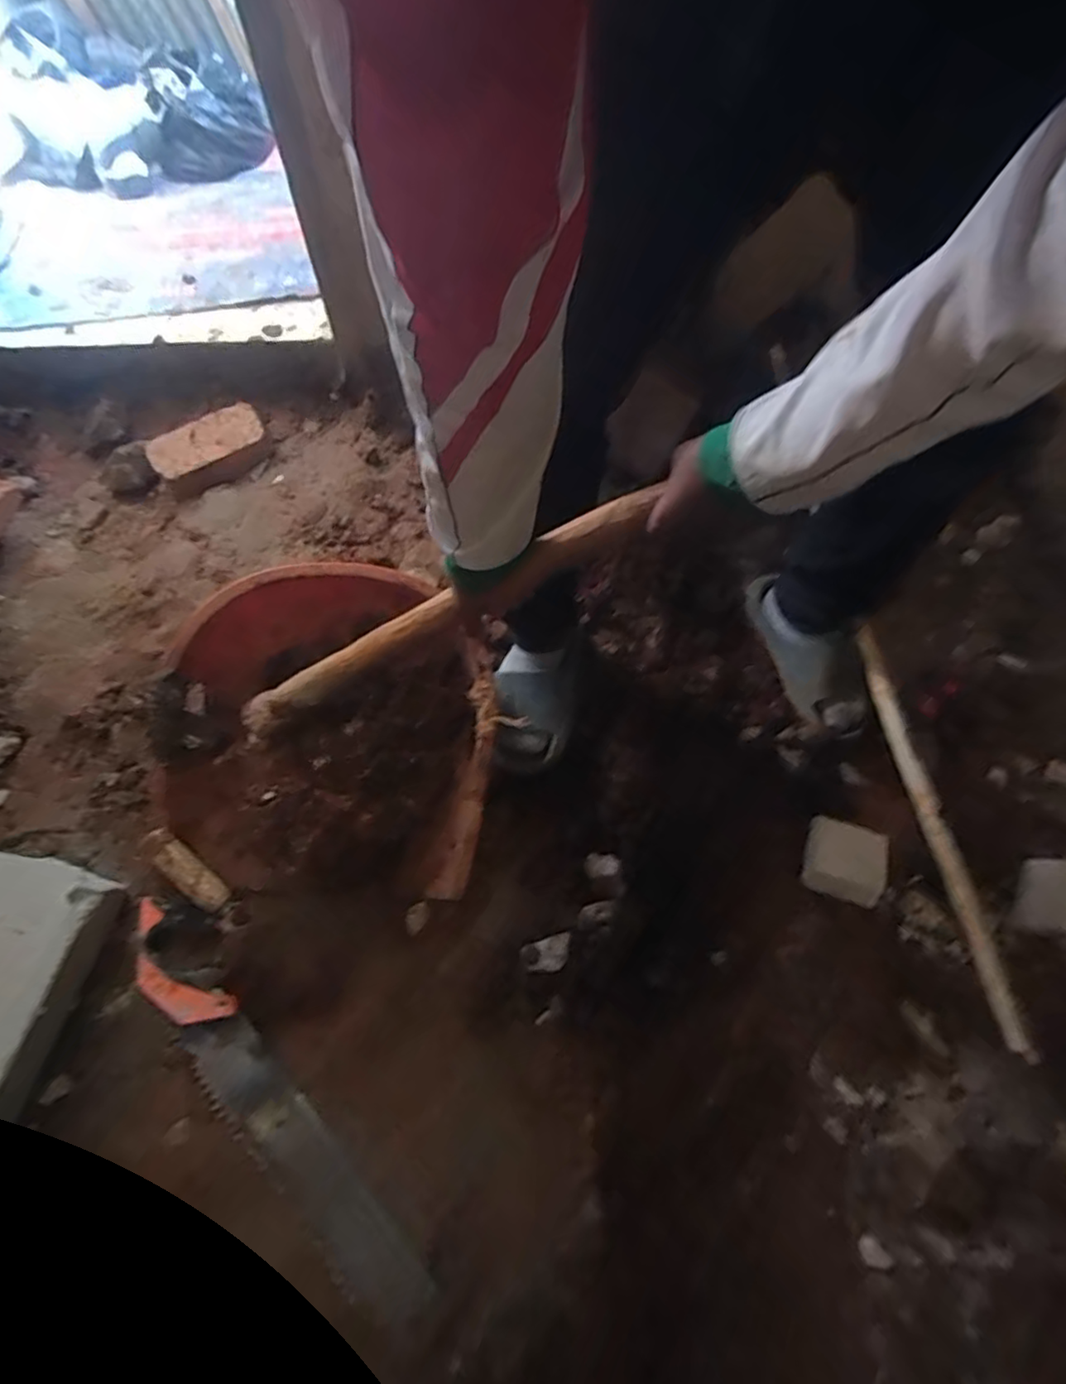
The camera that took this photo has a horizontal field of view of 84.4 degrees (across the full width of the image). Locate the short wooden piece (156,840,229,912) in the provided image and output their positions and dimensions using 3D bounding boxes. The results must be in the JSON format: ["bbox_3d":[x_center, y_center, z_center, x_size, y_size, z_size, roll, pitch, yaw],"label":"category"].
[{"bbox_3d":[-0.393,0.212,0.680,0.096,0.015,0.032,44,70,0],"label":"short wooden piece"}]

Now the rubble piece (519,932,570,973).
[{"bbox_3d":[0.018,0.320,0.715,0.063,0.019,0.036,-16,65,-9],"label":"rubble piece"}]

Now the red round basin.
[{"bbox_3d":[-0.270,0.036,0.739,0.351,0.168,0.391,19,65,8],"label":"red round basin"}]

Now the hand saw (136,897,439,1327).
[{"bbox_3d":[-0.286,0.437,0.630,0.091,0.033,0.526,-39,71,-18],"label":"hand saw"}]

